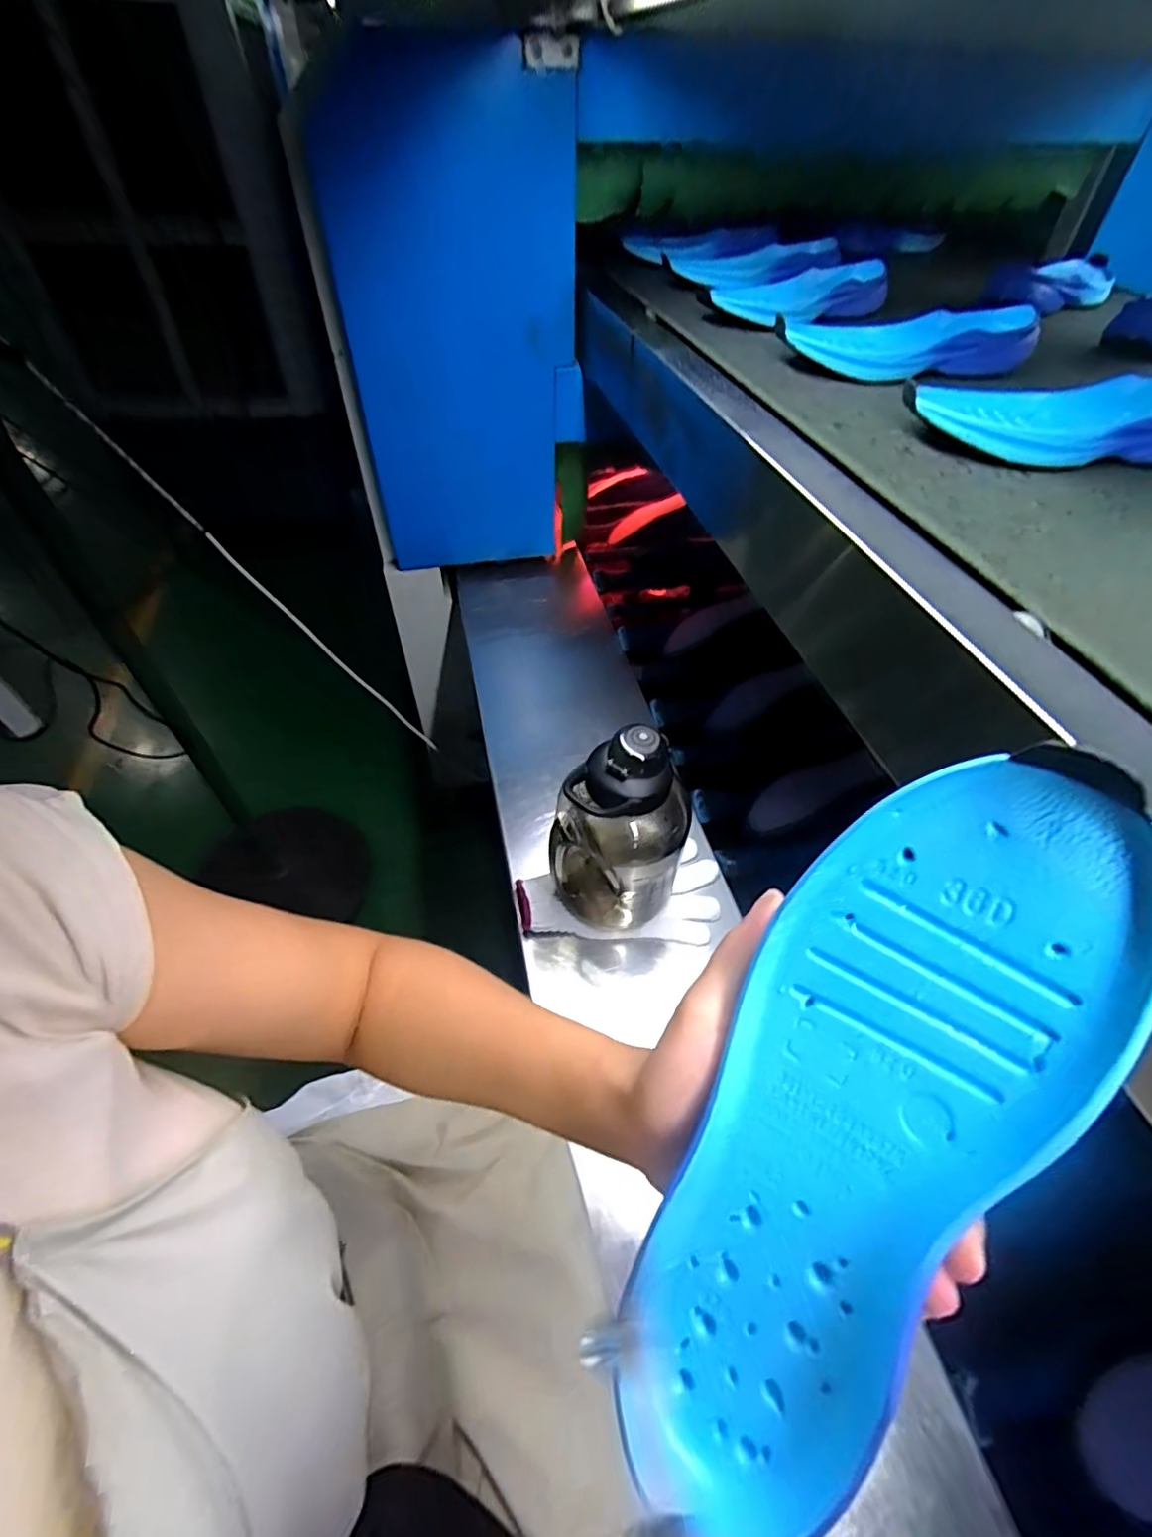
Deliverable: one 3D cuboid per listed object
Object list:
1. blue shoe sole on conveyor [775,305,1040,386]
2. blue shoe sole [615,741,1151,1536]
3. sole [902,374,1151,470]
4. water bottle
[{"bbox_3d":[0.317,-0.407,0.580,0.240,0.043,0.078,-7,49,-7],"label":"blue shoe sole on conveyor"},{"bbox_3d":[0.084,0.116,0.189,0.084,0.029,0.255,27,96,21],"label":"blue shoe sole"},{"bbox_3d":[0.376,-0.265,0.456,0.247,0.045,0.072,5,49,4],"label":"sole"},{"bbox_3d":[0.040,0.070,0.579,0.114,0.221,0.088,14,51,12],"label":"water bottle"}]

